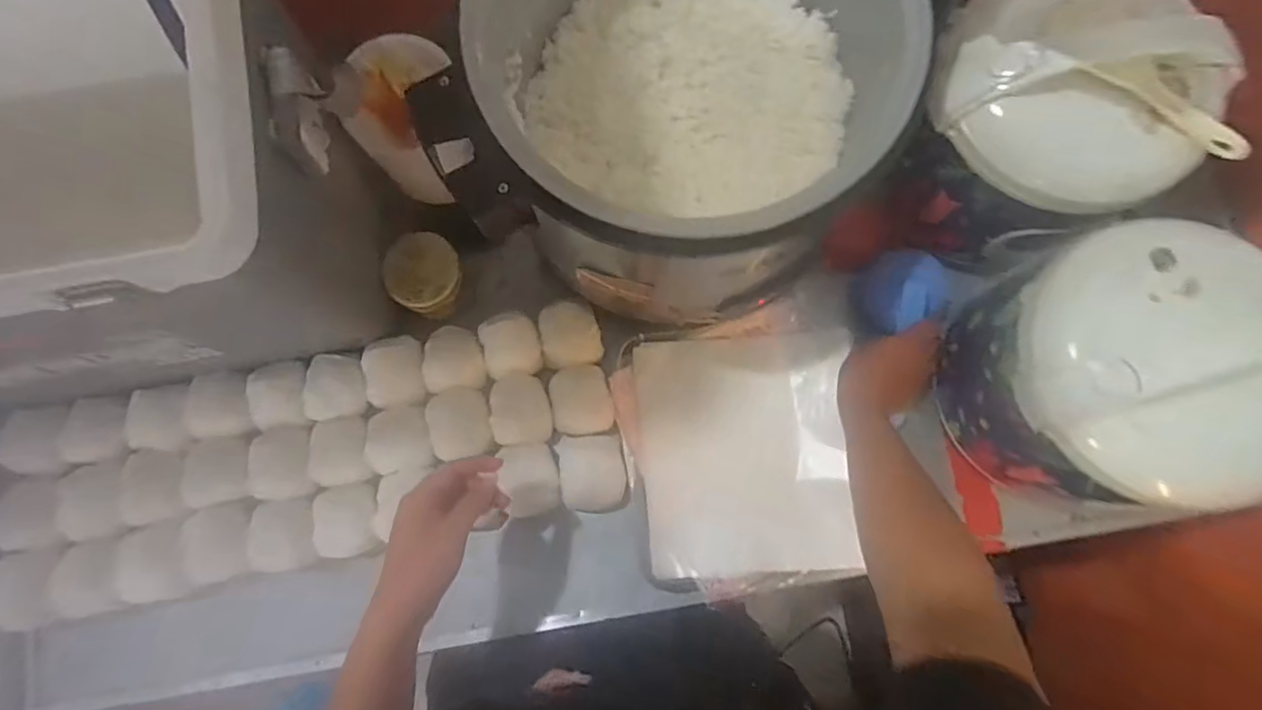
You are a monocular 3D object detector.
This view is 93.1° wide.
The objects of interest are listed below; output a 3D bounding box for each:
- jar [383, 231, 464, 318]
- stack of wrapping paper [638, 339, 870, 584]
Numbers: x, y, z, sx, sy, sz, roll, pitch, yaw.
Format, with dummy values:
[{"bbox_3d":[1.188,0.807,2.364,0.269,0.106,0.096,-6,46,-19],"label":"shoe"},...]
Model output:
[{"bbox_3d":[-0.237,-0.092,0.694,0.083,0.054,0.085,0,80,1],"label":"jar"},{"bbox_3d":[0.129,0.114,0.684,0.227,0.047,0.270,-3,79,0],"label":"stack of wrapping paper"}]

